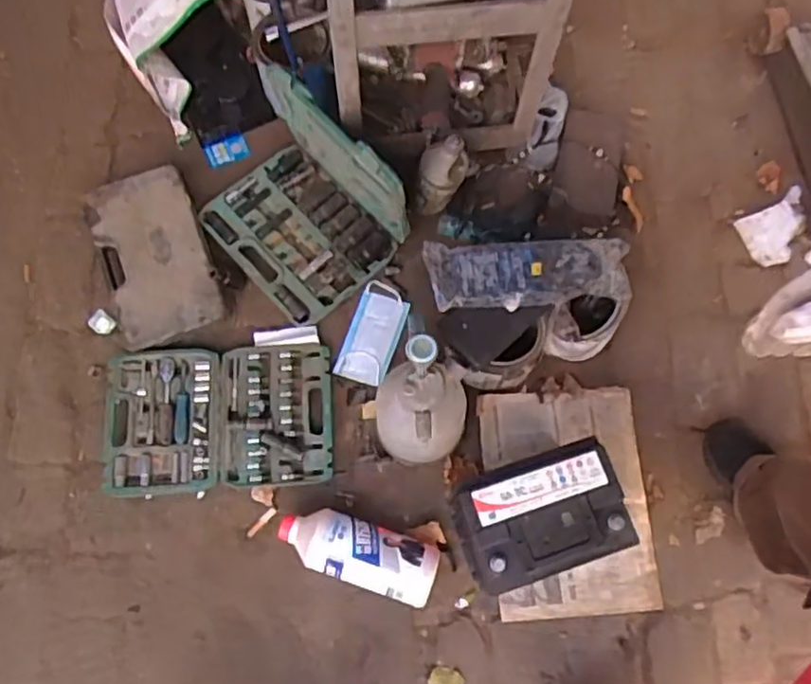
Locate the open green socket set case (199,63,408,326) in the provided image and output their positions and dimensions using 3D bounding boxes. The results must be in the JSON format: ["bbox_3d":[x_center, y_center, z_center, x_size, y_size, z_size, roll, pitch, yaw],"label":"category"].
[{"bbox_3d":[-0.191,-0.241,1.138,0.296,0.249,0.248,41,76,12],"label":"open green socket set case"}]

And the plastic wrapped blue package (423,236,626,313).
[{"bbox_3d":[0.192,-0.111,1.076,0.309,0.037,0.101,-3,71,-2],"label":"plastic wrapped blue package"}]

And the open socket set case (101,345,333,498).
[{"bbox_3d":[-0.318,0.127,1.172,0.374,0.043,0.251,-5,72,-2],"label":"open socket set case"}]

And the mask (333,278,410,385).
[{"bbox_3d":[-0.058,-0.016,1.249,0.089,0.007,0.183,24,76,-14],"label":"mask"}]

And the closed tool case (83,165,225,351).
[{"bbox_3d":[-0.440,-0.152,1.219,0.192,0.053,0.300,-20,73,-6],"label":"closed tool case"}]

